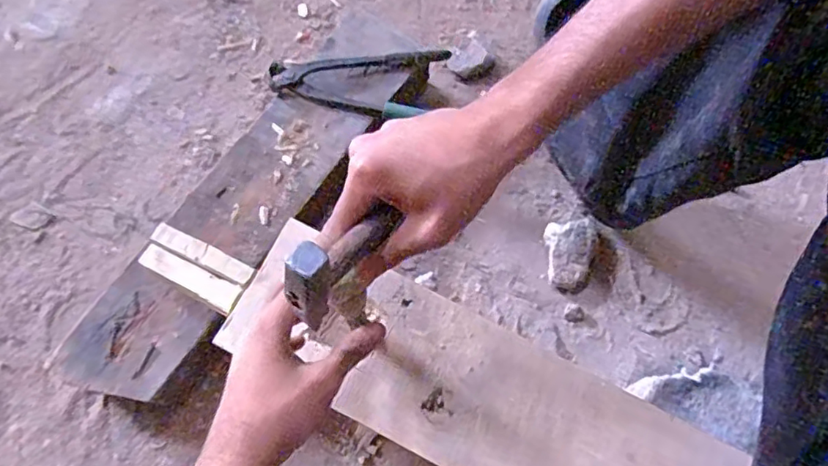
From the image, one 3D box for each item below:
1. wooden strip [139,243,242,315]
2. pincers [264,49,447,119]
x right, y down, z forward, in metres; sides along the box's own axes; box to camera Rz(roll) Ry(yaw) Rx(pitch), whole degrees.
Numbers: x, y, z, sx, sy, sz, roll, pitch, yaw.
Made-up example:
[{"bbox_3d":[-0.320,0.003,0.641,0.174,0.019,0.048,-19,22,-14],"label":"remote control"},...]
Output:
[{"bbox_3d":[-0.212,0.042,0.548,0.100,0.008,0.026,26,73,8],"label":"wooden strip"},{"bbox_3d":[-0.056,-0.168,0.693,0.219,0.031,0.100,-10,72,-4],"label":"pincers"}]

